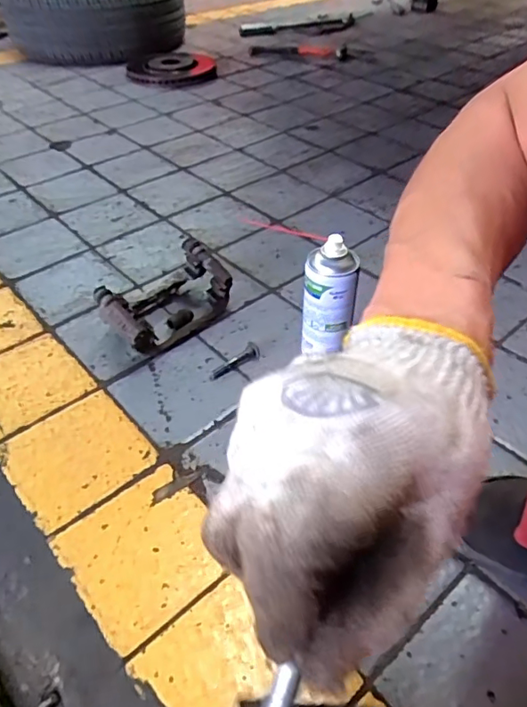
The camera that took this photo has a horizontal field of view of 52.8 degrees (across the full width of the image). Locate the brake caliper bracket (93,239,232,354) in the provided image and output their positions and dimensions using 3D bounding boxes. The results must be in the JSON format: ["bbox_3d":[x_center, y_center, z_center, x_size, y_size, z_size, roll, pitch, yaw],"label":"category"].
[{"bbox_3d":[-0.142,-0.078,0.771,0.101,0.085,0.187,33,53,30],"label":"brake caliper bracket"}]

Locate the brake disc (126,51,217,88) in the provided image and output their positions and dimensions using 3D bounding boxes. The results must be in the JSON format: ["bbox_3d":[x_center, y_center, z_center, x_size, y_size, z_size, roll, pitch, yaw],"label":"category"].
[{"bbox_3d":[-0.283,-0.885,1.636,0.268,0.035,0.287,-2,45,2],"label":"brake disc"}]

